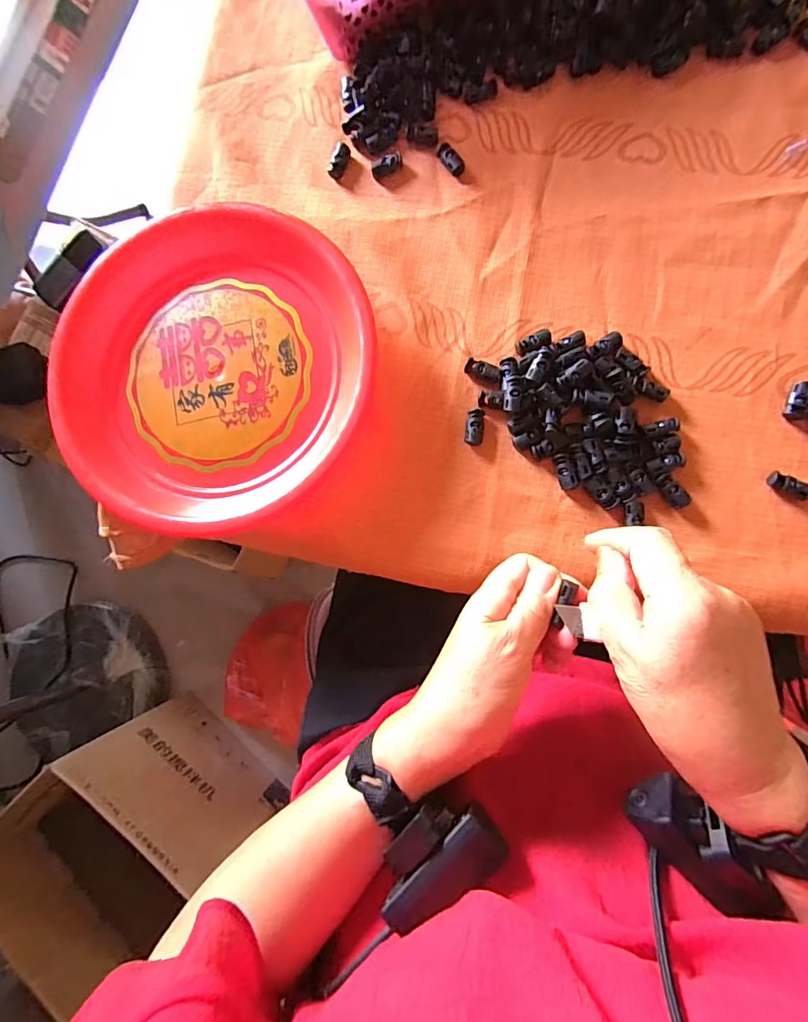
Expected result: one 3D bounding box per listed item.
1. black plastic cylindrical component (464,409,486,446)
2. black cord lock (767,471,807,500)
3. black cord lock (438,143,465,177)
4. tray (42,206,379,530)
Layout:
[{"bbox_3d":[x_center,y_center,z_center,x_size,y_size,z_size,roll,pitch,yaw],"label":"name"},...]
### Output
[{"bbox_3d":[0.055,-0.065,0.363,0.015,0.006,0.027,5,85,6],"label":"black plastic cylindrical component"},{"bbox_3d":[0.280,-0.018,0.335,0.031,0.011,0.014,22,86,7],"label":"black cord lock"},{"bbox_3d":[0.039,-0.297,0.392,0.015,0.005,0.032,-34,82,1],"label":"black cord lock"},{"bbox_3d":[-0.153,-0.113,0.372,0.256,0.041,0.243,30,87,7],"label":"tray"}]

